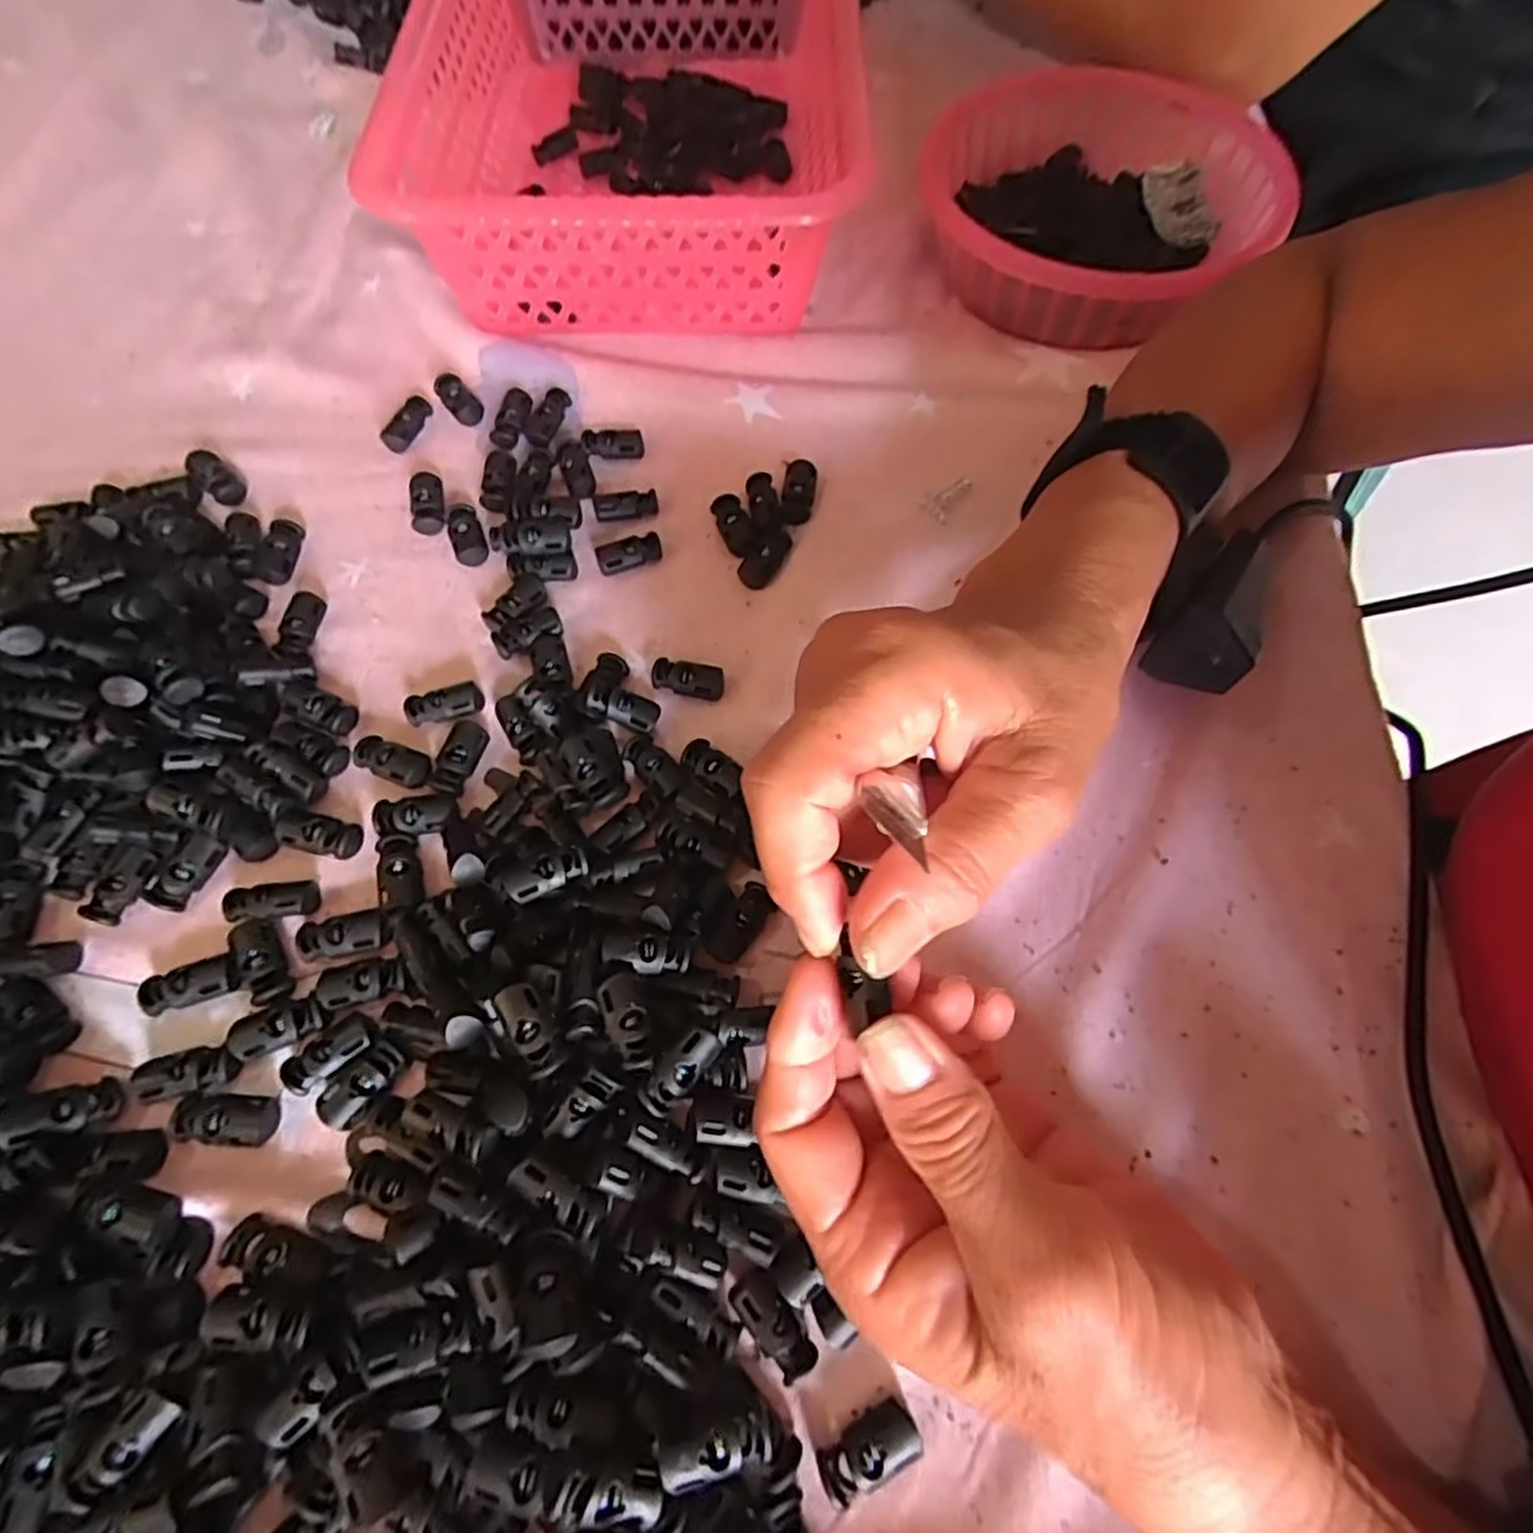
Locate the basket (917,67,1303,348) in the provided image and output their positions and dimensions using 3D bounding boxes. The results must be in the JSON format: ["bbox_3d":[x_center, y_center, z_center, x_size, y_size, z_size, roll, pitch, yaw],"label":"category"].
[{"bbox_3d":[0.165,-0.278,0.379,0.151,0.051,0.166,0,66,0],"label":"basket"}]

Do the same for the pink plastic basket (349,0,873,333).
[{"bbox_3d":[-0.065,-0.348,0.396,0.211,0.074,0.300,0,66,0],"label":"pink plastic basket"}]

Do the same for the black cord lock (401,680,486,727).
[{"bbox_3d":[-0.123,-0.024,0.287,0.028,0.007,0.014,-18,68,-8],"label":"black cord lock"}]

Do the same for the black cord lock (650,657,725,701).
[{"bbox_3d":[-0.031,-0.035,0.295,0.028,0.007,0.015,7,66,3],"label":"black cord lock"}]

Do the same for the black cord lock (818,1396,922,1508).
[{"bbox_3d":[0.026,0.179,0.197,0.027,0.008,0.013,-29,70,-12],"label":"black cord lock"}]

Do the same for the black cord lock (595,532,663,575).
[{"bbox_3d":[-0.058,-0.090,0.318,0.027,0.006,0.015,-18,68,-8],"label":"black cord lock"}]

